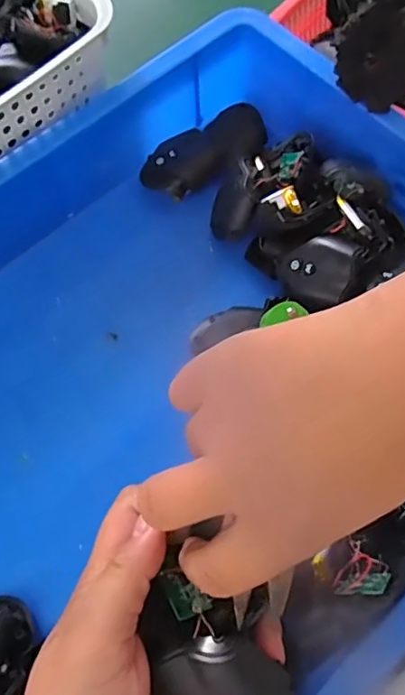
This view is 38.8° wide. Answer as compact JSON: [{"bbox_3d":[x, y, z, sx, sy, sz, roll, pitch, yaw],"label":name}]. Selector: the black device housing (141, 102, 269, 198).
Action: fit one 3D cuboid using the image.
[{"bbox_3d":[0.003,-0.158,0.455,0.104,0.021,0.049,-37,71,-14],"label":"black device housing"}]

